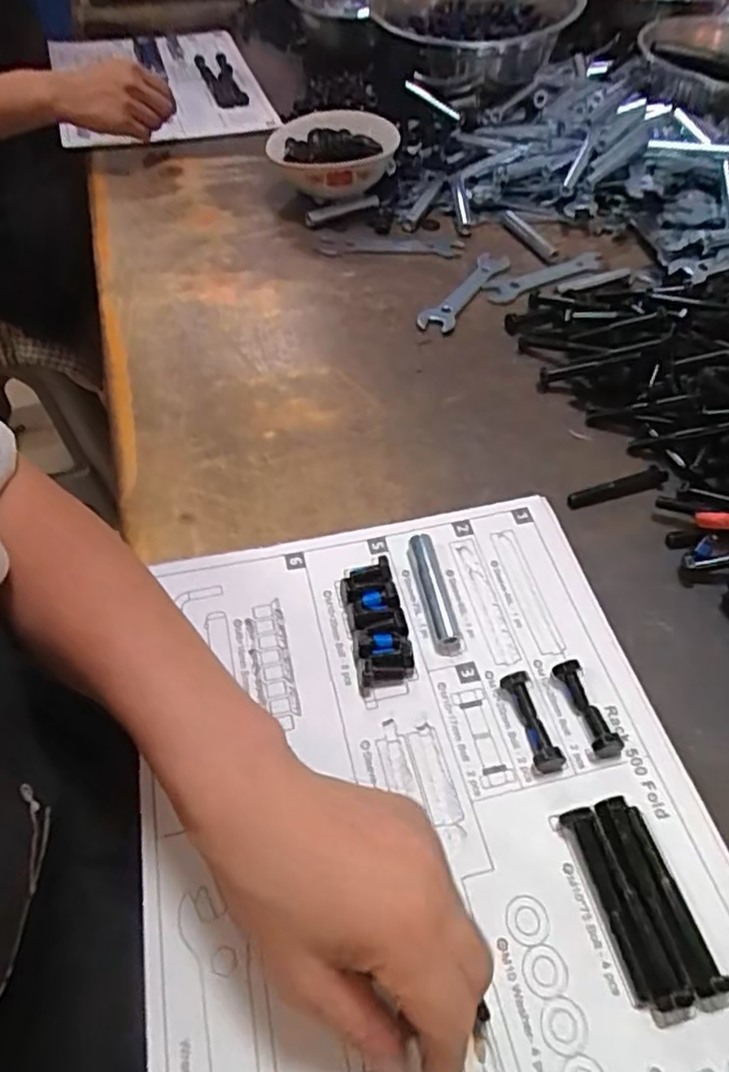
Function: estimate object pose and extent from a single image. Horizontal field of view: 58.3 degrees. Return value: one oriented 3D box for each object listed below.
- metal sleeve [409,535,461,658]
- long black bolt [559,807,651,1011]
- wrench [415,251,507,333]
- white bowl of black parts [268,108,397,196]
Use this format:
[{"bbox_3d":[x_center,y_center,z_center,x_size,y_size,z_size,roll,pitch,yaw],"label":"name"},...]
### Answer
[{"bbox_3d":[0.044,0.035,0.406,0.014,0.016,0.080,-8,54,-6],"label":"metal sleeve"},{"bbox_3d":[0.116,0.171,0.307,0.014,0.012,0.080,-11,54,-9],"label":"long black bolt"},{"bbox_3d":[0.100,-0.241,0.642,0.030,0.012,0.154,26,57,17],"label":"wrench"},{"bbox_3d":[-0.033,-0.420,0.725,0.138,0.052,0.143,2,53,-1],"label":"white bowl of black parts"}]

